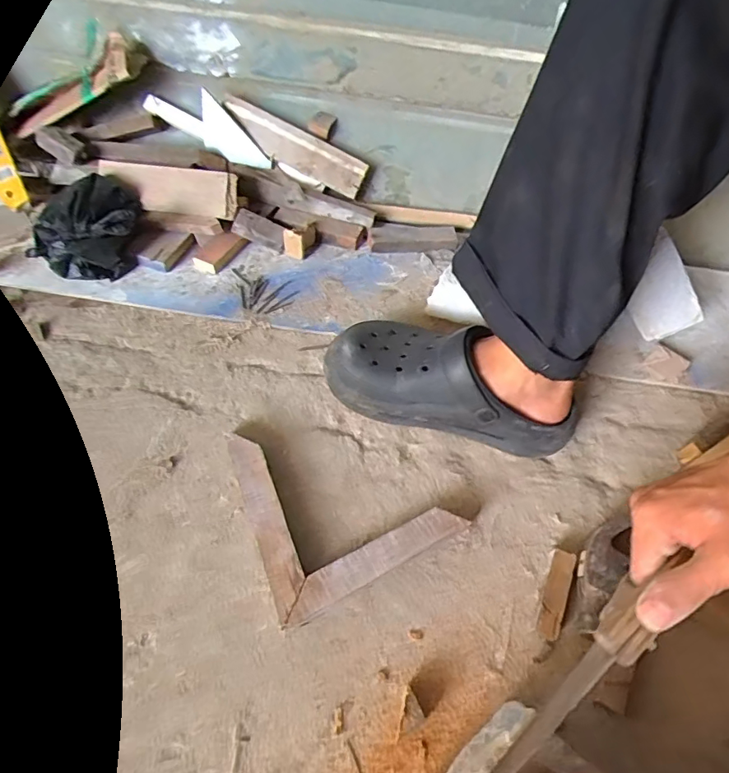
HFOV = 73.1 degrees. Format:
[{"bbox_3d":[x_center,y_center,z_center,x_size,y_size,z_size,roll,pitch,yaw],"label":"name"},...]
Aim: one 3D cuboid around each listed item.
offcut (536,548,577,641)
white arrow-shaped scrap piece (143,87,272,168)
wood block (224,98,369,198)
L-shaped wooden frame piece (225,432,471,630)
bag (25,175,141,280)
[{"bbox_3d":[0.178,0.190,0.454,0.019,0.011,0.079,15,58,24],"label":"offcut"},{"bbox_3d":[-0.211,-0.363,0.678,0.178,0.061,0.008,29,36,-8],"label":"white arrow-shaped scrap piece"},{"bbox_3d":[-0.095,-0.337,0.693,0.206,0.053,0.020,26,16,-9],"label":"wood block"},{"bbox_3d":[-0.021,0.106,0.488,0.183,0.025,0.184,-18,61,-15],"label":"L-shaped wooden frame piece"},{"bbox_3d":[-0.347,-0.202,0.624,0.123,0.085,0.126,-12,59,-12],"label":"bag"}]

